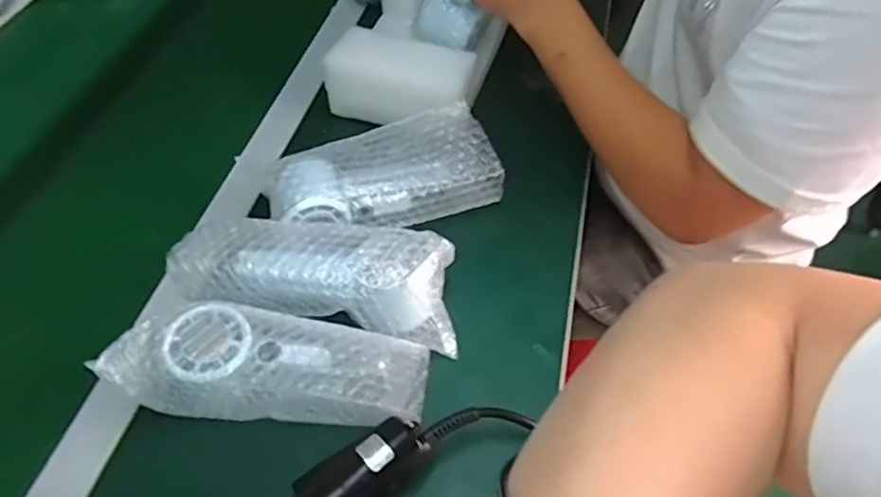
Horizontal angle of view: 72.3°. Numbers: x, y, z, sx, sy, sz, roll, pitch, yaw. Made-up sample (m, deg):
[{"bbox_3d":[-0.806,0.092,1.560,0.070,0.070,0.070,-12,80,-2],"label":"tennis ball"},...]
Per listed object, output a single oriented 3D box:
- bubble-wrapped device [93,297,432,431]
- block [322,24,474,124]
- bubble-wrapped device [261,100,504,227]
[{"bbox_3d":[-0.113,0.079,0.407,0.198,0.068,0.065,5,52,4],"label":"bubble-wrapped device"},{"bbox_3d":[-0.040,-0.167,0.602,0.135,0.059,0.084,17,54,13],"label":"block"},{"bbox_3d":[-0.051,-0.066,0.517,0.191,0.044,0.091,-16,54,-12],"label":"bubble-wrapped device"}]

